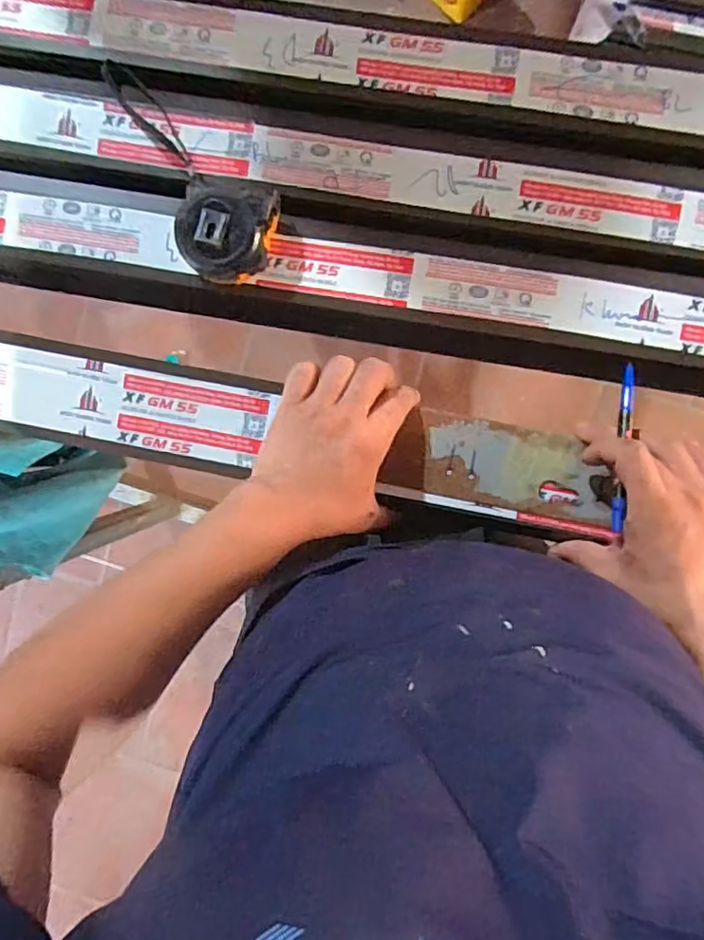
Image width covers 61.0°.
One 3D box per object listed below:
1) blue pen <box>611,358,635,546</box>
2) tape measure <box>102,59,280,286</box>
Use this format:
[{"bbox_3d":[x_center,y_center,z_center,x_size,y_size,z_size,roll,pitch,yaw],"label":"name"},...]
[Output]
[{"bbox_3d":[0.208,-0.018,0.459,0.009,0.014,0.138,10,76,3],"label":"blue pen"},{"bbox_3d":[-0.147,-0.236,0.482,0.205,0.040,0.084,40,96,0],"label":"tape measure"}]

